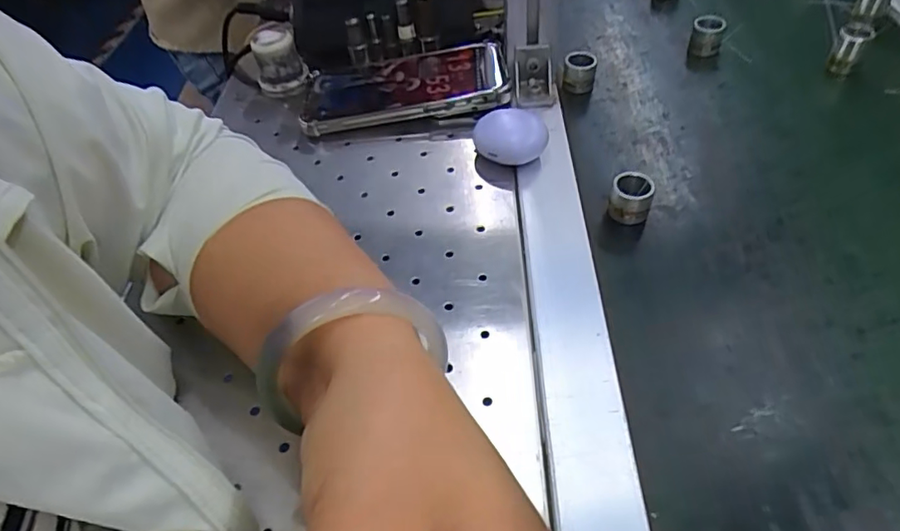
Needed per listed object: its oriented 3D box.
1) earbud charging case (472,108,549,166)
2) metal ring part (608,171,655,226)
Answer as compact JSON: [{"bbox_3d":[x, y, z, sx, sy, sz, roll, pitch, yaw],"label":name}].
[{"bbox_3d":[0.043,-0.090,0.402,0.047,0.025,0.043,-13,49,-4],"label":"earbud charging case"},{"bbox_3d":[0.115,-0.044,0.356,0.025,0.026,0.022,13,52,17],"label":"metal ring part"}]

